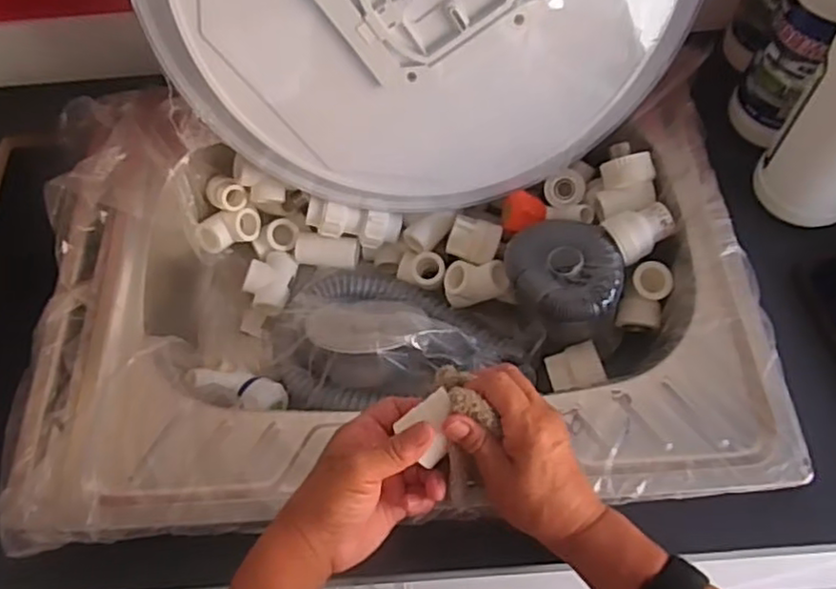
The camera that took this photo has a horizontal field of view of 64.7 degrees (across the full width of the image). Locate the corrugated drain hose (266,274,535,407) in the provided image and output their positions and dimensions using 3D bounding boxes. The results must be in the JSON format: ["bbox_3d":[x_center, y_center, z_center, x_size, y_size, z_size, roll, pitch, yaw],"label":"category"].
[{"bbox_3d":[-0.023,0.023,0.628,0.234,0.077,0.165,-9,61,-2],"label":"corrugated drain hose"}]

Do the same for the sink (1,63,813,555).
[{"bbox_3d":[-0.023,0.005,0.609,0.589,0.149,0.407,-5,61,1],"label":"sink"}]

